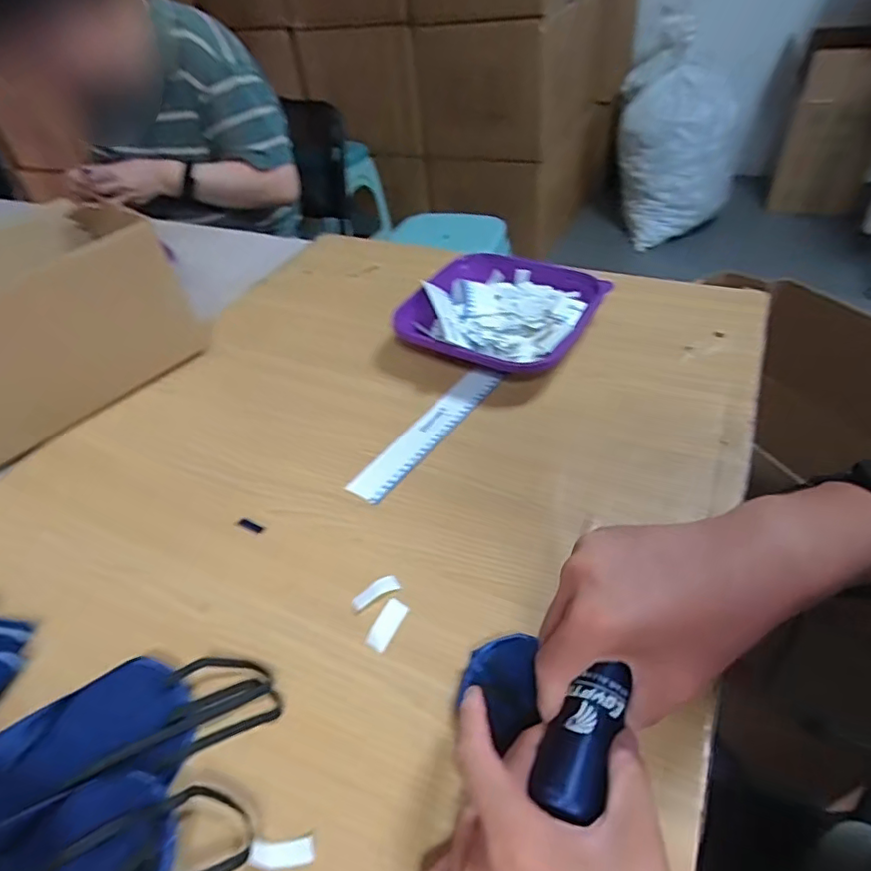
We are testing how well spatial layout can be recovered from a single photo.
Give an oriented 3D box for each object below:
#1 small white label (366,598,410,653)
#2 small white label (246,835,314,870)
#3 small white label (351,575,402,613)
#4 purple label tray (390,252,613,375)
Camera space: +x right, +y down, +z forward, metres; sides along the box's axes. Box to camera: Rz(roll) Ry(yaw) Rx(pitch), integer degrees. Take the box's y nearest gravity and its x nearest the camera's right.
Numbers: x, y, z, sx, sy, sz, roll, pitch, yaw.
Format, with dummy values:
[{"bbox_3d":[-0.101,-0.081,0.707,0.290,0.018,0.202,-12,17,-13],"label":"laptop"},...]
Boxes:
[{"bbox_3d":[-0.032,0.125,0.373,0.015,0.004,0.035,18,49,23],"label":"small white label"},{"bbox_3d":[-0.078,0.210,0.284,0.031,0.007,0.013,-5,44,2],"label":"small white label"},{"bbox_3d":[-0.043,0.109,0.391,0.036,0.004,0.013,-28,48,-21],"label":"small white label"},{"bbox_3d":[0.069,-0.130,0.597,0.179,0.049,0.191,21,50,25],"label":"purple label tray"}]

